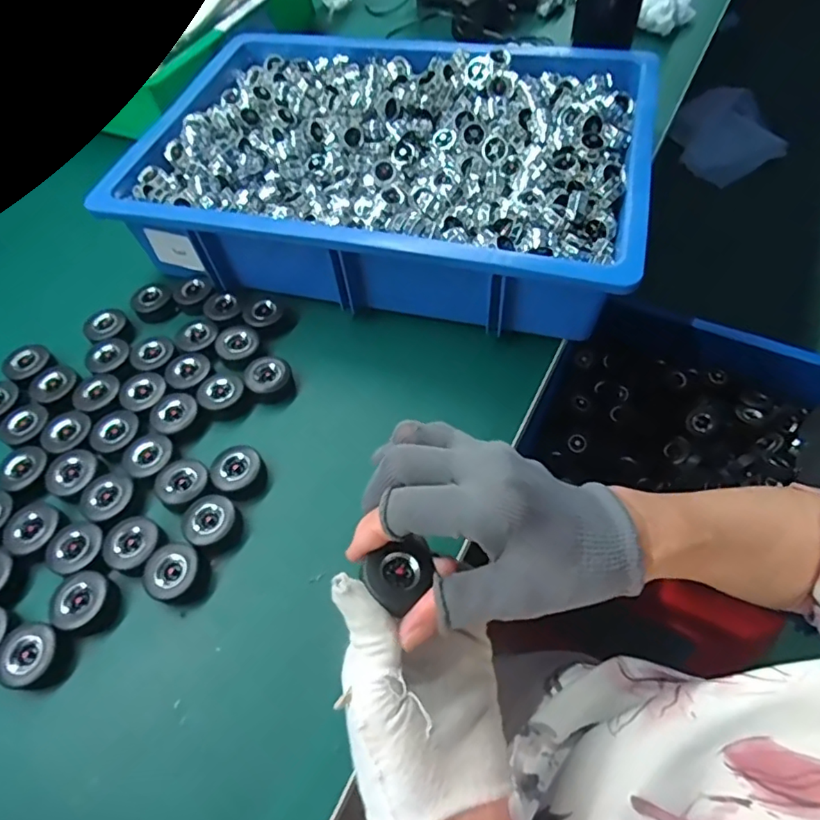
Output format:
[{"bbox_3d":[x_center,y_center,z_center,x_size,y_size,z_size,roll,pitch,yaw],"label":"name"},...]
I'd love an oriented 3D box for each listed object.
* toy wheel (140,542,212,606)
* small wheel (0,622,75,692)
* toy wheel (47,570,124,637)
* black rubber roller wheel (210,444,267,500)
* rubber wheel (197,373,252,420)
[{"bbox_3d":[-0.155,0.109,0.368,0.038,0.019,0.036,-2,58,3],"label":"toy wheel"},{"bbox_3d":[-0.236,0.155,0.347,0.042,0.019,0.036,11,60,11],"label":"small wheel"},{"bbox_3d":[-0.212,0.127,0.363,0.040,0.019,0.036,22,62,17],"label":"toy wheel"},{"bbox_3d":[-0.126,0.045,0.409,0.035,0.021,0.036,-2,58,3],"label":"black rubber roller wheel"},{"bbox_3d":[-0.150,-0.012,0.446,0.035,0.022,0.033,-2,58,3],"label":"rubber wheel"}]

